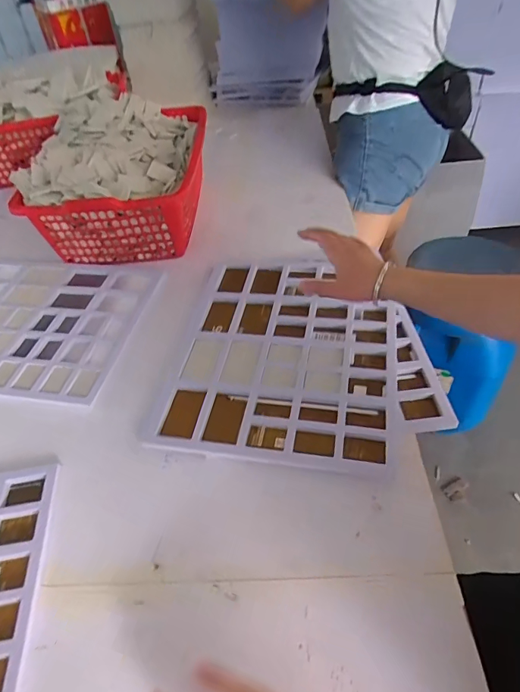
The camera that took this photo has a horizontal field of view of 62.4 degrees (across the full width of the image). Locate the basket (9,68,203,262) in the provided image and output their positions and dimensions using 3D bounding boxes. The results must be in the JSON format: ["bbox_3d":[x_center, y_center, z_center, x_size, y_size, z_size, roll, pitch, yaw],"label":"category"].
[{"bbox_3d":[-0.300,-0.381,0.982,0.327,0.229,0.437,-4,46,5],"label":"basket"}]

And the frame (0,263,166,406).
[{"bbox_3d":[-0.442,-0.049,0.820,0.415,0.035,0.350,0,47,8],"label":"frame"}]

